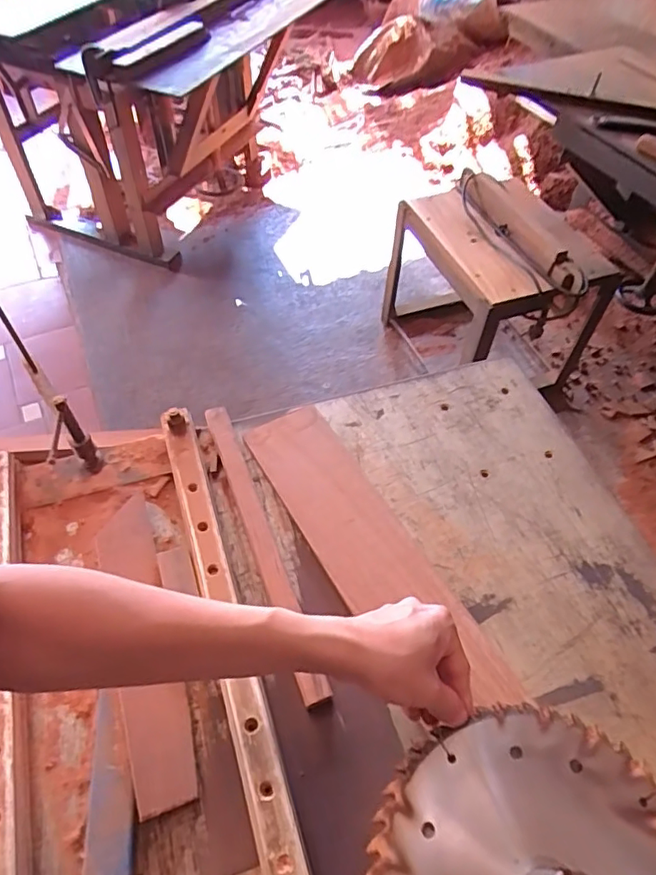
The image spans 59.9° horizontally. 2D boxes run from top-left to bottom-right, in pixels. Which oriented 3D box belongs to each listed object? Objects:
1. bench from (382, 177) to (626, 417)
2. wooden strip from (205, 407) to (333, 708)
[{"bbox_3d":[0.479,-0.432,1.721,0.404,0.488,0.564,-18,57,-14],"label":"bench"},{"bbox_3d":[-0.075,0.106,0.616,0.027,0.016,0.357,-17,56,-15],"label":"wooden strip"}]

